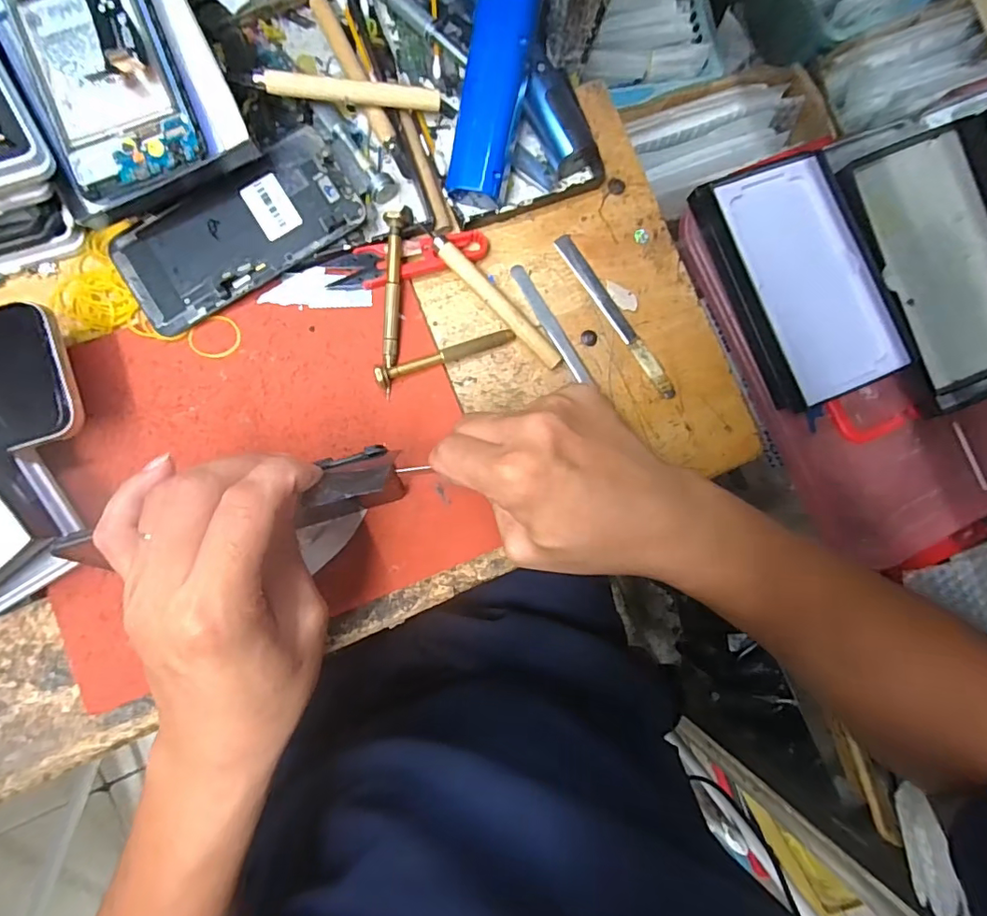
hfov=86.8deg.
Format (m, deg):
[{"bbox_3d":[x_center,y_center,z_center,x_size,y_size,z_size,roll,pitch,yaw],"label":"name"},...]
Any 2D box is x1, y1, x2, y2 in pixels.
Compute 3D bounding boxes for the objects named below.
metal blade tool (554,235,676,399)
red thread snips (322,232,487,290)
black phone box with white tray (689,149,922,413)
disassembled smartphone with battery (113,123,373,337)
[{"bbox_3d":[0.081,-0.094,0.347,0.012,0.007,0.128,-33,90,-8],"label":"metal blade tool"},{"bbox_3d":[-0.052,-0.124,0.326,0.101,0.012,0.025,-13,88,-8],"label":"red thread snips"},{"bbox_3d":[0.224,-0.130,0.376,0.098,0.028,0.172,-21,89,-8],"label":"black phone box with white tray"},{"bbox_3d":[-0.150,-0.134,0.308,0.140,0.008,0.064,-31,92,-3],"label":"disassembled smartphone with battery"}]

